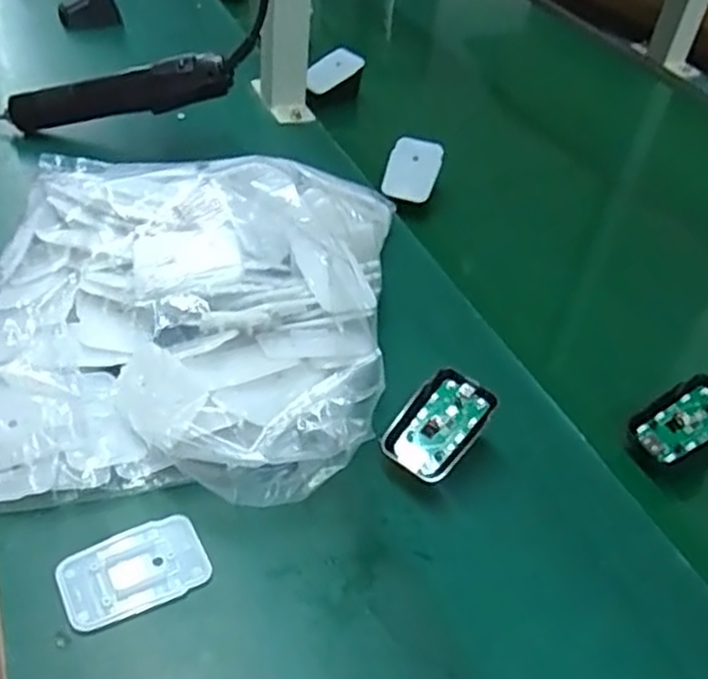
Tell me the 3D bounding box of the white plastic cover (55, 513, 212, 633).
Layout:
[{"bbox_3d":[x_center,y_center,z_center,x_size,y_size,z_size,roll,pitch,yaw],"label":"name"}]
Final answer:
[{"bbox_3d":[-0.111,0.117,0.372,0.070,0.004,0.044,-17,47,-25],"label":"white plastic cover"}]

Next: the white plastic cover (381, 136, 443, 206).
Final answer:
[{"bbox_3d":[0.052,-0.152,0.658,0.045,0.008,0.067,20,71,2],"label":"white plastic cover"}]

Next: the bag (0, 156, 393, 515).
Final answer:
[{"bbox_3d":[-0.113,-0.026,0.484,0.265,0.076,0.323,4,41,-4],"label":"bag"}]

